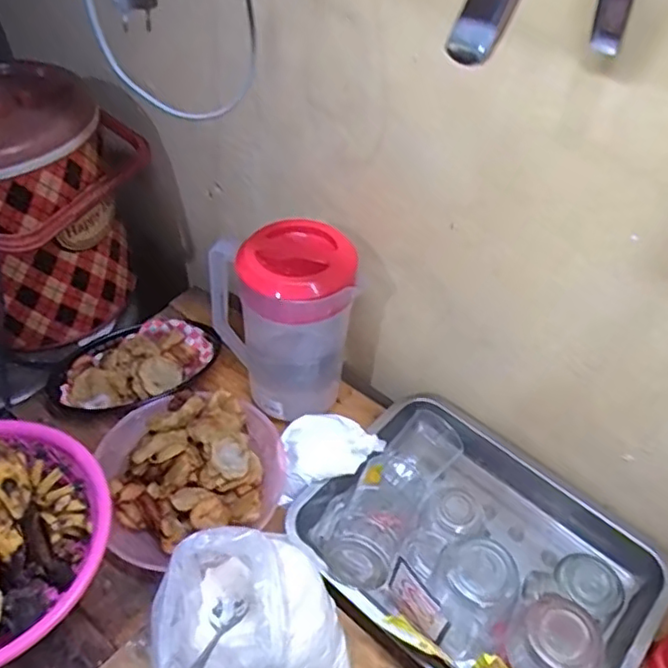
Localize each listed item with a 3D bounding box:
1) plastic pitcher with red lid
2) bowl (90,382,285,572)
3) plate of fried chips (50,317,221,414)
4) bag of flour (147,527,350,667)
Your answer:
[{"bbox_3d":[-0.064,-0.020,0.739,0.177,0.235,0.108,19,41,14],"label":"plastic pitcher with red lid"},{"bbox_3d":[-0.158,0.144,0.699,0.193,0.081,0.184,2,46,-2],"label":"bowl"},{"bbox_3d":[-0.250,0.043,0.803,0.206,0.044,0.134,-24,53,-25],"label":"plate of fried chips"},{"bbox_3d":[-0.069,0.245,0.541,0.153,0.140,0.134,-5,47,-9],"label":"bag of flour"}]

